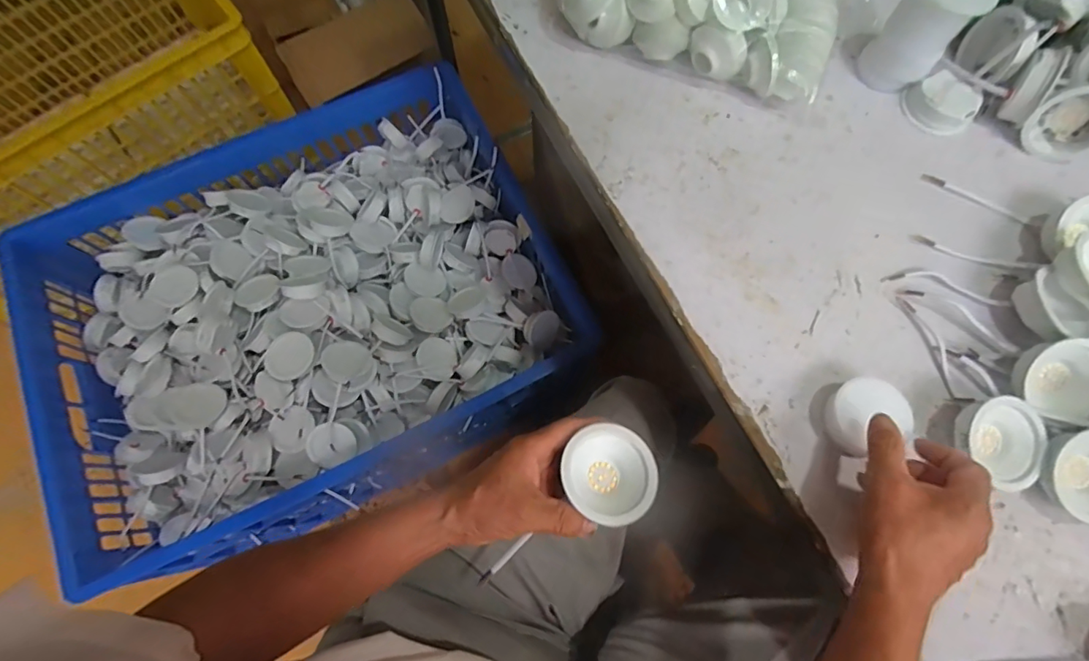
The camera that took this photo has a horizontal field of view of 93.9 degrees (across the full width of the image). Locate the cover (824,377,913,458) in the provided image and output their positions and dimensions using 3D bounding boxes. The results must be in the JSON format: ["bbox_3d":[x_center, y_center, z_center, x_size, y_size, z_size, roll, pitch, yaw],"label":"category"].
[{"bbox_3d":[0.257,0.069,0.415,0.057,0.033,0.054,-27,74,-9],"label":"cover"}]

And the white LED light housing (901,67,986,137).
[{"bbox_3d":[0.409,-0.235,0.523,0.053,0.028,0.068,-40,77,-11],"label":"white LED light housing"}]

